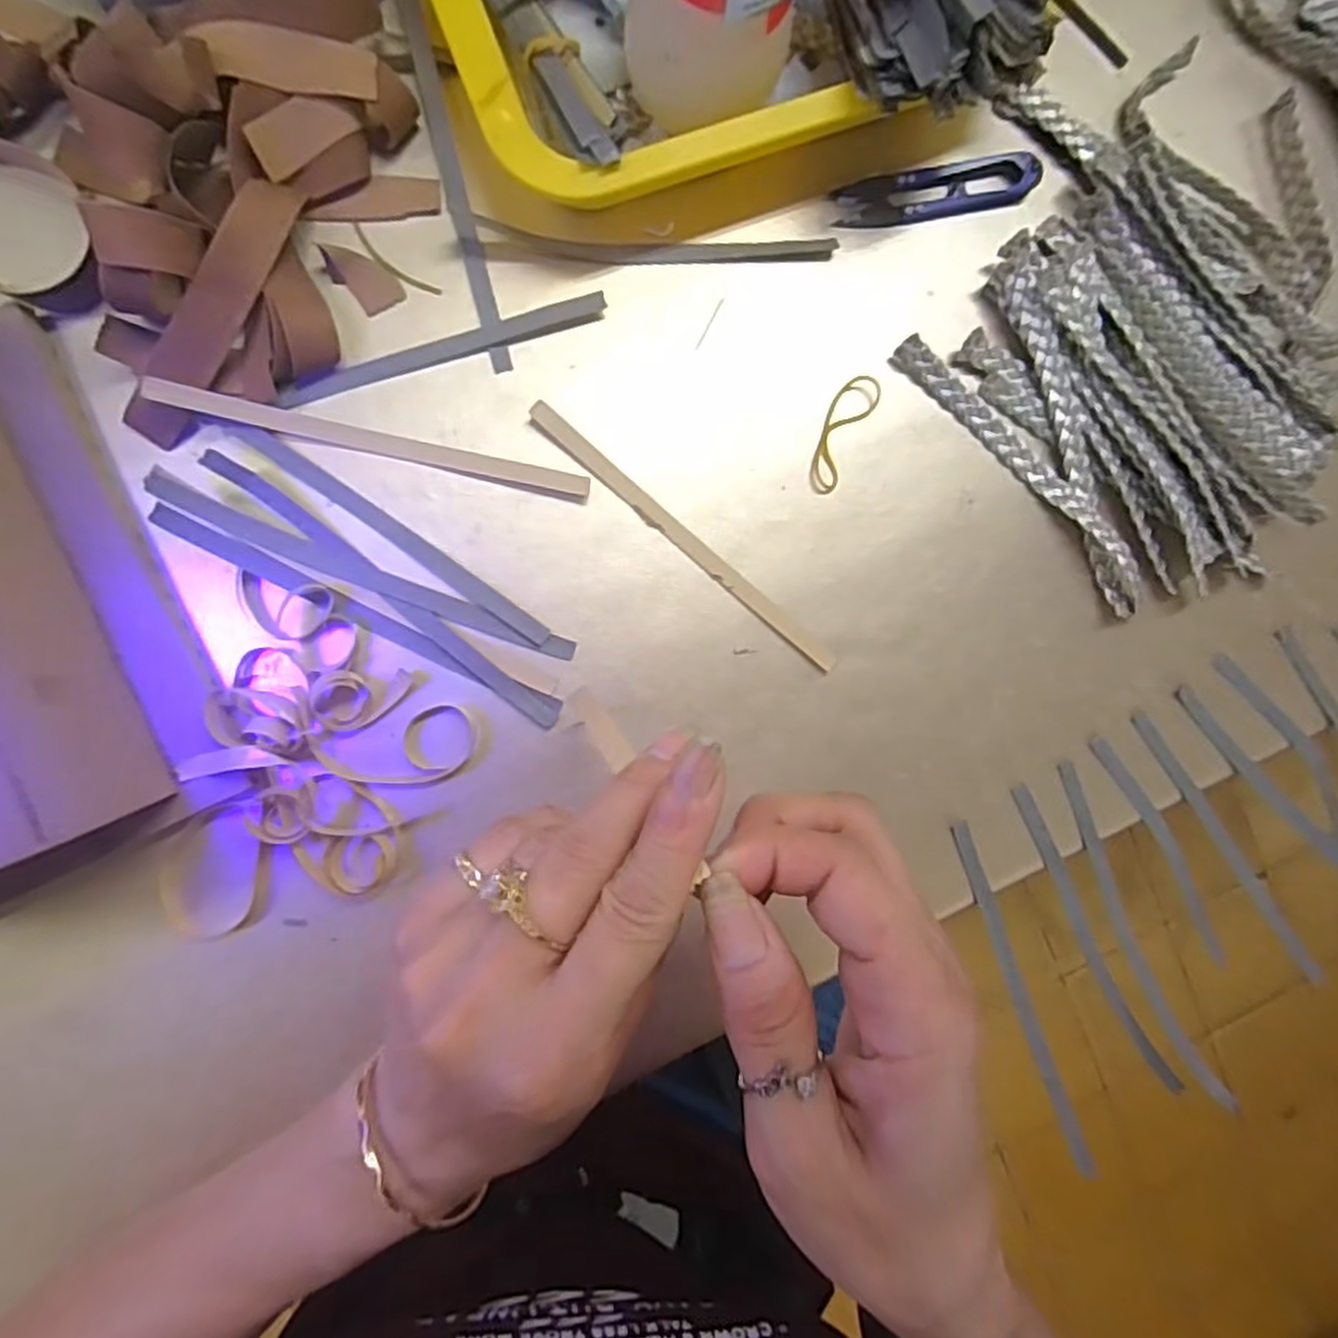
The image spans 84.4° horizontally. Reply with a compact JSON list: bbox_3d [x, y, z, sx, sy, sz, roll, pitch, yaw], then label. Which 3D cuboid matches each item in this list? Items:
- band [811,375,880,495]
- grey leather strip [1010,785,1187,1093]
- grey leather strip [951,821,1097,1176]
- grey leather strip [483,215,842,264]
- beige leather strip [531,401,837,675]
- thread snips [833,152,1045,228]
[{"bbox_3d":[0.079,-0.109,0.340,0.019,0.006,0.056,28,87,-8],"label":"band"},{"bbox_3d":[0.208,0.132,0.360,0.010,0.013,0.167,-28,95,-7],"label":"grey leather strip"},{"bbox_3d":[0.167,0.154,0.349,0.009,0.025,0.168,-19,94,-7],"label":"grey leather strip"},{"bbox_3d":[-0.003,-0.189,0.330,0.159,0.004,0.016,-1,91,-8],"label":"grey leather strip"},{"bbox_3d":[0.008,-0.056,0.330,0.173,0.005,0.007,41,86,-7],"label":"beige leather strip"},{"bbox_3d":[0.126,-0.225,0.345,0.098,0.009,0.024,-15,93,-8],"label":"thread snips"}]

